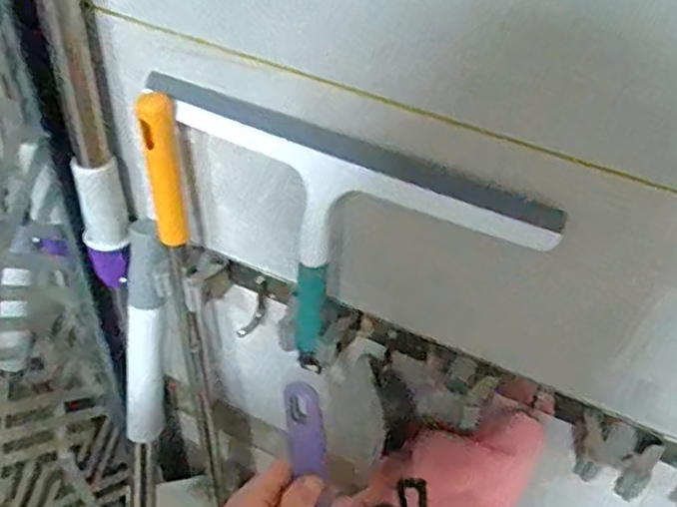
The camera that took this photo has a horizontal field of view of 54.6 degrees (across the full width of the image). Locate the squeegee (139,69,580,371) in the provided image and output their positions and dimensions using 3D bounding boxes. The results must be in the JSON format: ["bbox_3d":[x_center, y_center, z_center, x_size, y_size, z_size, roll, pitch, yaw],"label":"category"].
[{"bbox_3d":[-0.012,-0.002,0.436,0.263,0.173,0.047,26,49,19],"label":"squeegee"}]

